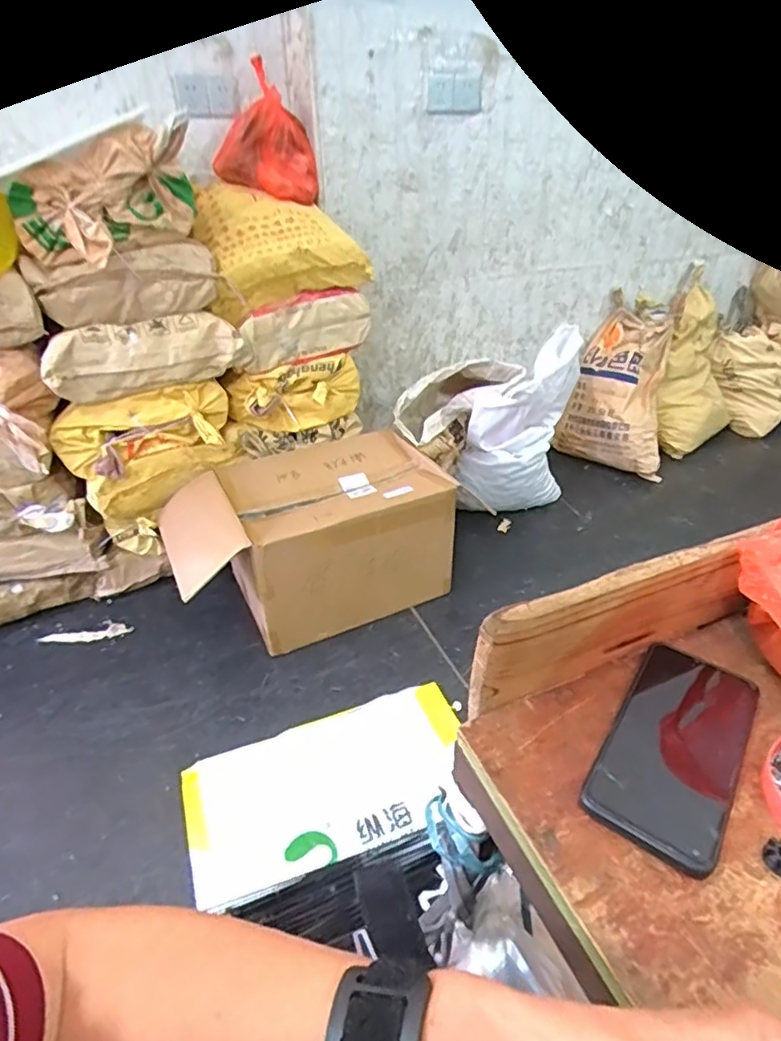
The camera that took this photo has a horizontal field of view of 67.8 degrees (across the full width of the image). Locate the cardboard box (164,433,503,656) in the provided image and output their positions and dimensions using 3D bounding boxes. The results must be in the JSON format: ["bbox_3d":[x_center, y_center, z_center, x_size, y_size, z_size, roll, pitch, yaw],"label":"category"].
[{"bbox_3d":[-0.217,0.043,1.619,0.725,0.350,0.446,-17,37,-23],"label":"cardboard box"}]

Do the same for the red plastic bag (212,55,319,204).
[{"bbox_3d":[-0.309,-0.937,1.425,0.244,0.261,0.208,-7,34,-10],"label":"red plastic bag"}]

